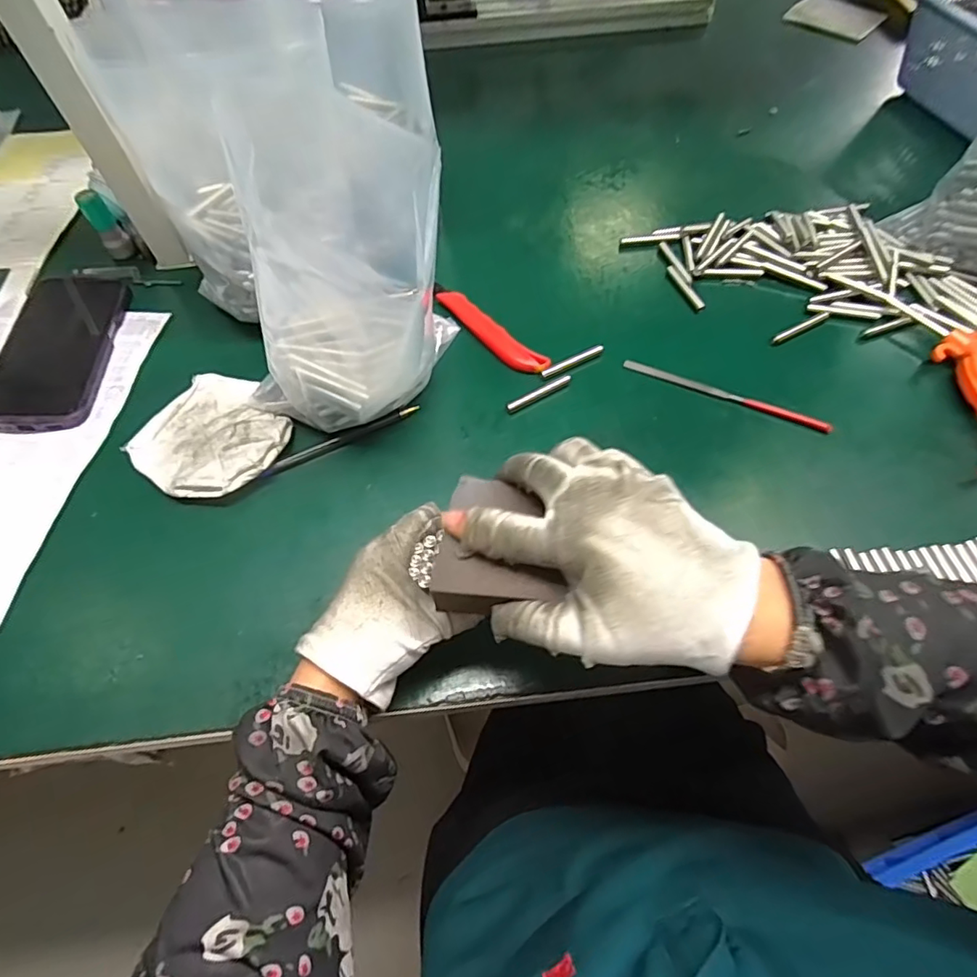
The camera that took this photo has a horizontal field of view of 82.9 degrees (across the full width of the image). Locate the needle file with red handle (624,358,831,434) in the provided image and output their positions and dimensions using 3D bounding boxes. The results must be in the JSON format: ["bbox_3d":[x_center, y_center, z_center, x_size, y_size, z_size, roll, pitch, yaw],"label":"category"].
[{"bbox_3d":[0.183,-0.073,0.432,0.158,0.008,0.010,23,63,15],"label":"needle file with red handle"}]

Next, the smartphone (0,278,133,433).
[{"bbox_3d":[-0.367,-0.118,0.470,0.086,0.014,0.166,-4,59,0],"label":"smartphone"}]

